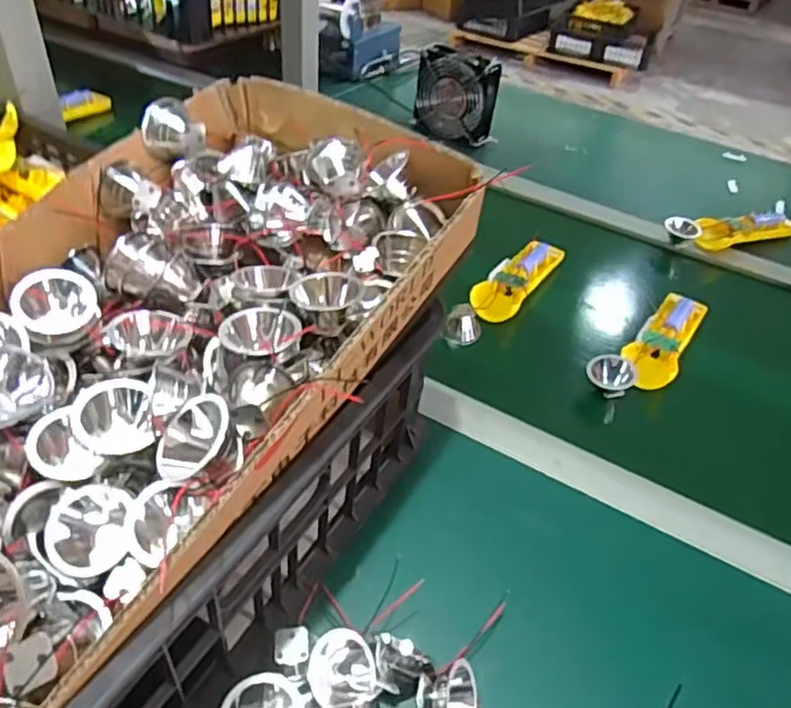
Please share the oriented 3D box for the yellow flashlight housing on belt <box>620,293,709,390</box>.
[{"bbox_3d":[0.276,-0.018,0.654,0.051,0.024,0.156,26,45,22],"label":"yellow flashlight housing on belt"}]

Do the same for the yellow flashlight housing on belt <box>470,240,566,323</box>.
[{"bbox_3d":[0.137,-0.084,0.712,0.051,0.026,0.157,26,45,21],"label":"yellow flashlight housing on belt"}]

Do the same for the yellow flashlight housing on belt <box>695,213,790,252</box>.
[{"bbox_3d":[0.462,-0.164,0.838,0.168,0.033,0.047,-12,46,-20],"label":"yellow flashlight housing on belt"}]

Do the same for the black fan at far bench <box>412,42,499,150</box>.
[{"bbox_3d":[0.091,-0.389,0.960,0.125,0.124,0.031,22,44,16],"label":"black fan at far bench"}]

